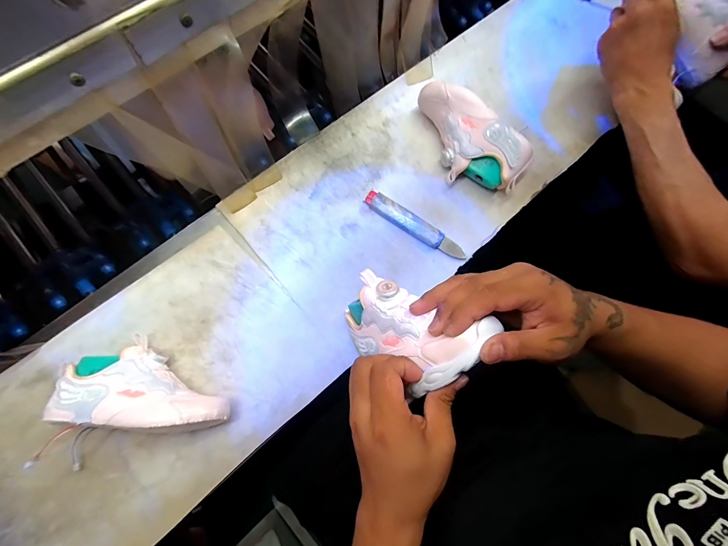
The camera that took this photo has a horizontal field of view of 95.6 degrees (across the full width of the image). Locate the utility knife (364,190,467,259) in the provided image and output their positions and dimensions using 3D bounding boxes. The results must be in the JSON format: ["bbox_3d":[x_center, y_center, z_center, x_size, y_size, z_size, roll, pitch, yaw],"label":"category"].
[{"bbox_3d":[0.073,-0.068,0.473,0.161,0.013,0.027,34,76,7],"label":"utility knife"}]

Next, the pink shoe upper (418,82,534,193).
[{"bbox_3d":[0.143,-0.189,0.476,0.183,0.070,0.083,42,77,9],"label":"pink shoe upper"}]

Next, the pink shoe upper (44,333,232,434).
[{"bbox_3d":[-0.243,0.128,0.369,0.191,0.074,0.092,16,75,2],"label":"pink shoe upper"}]

